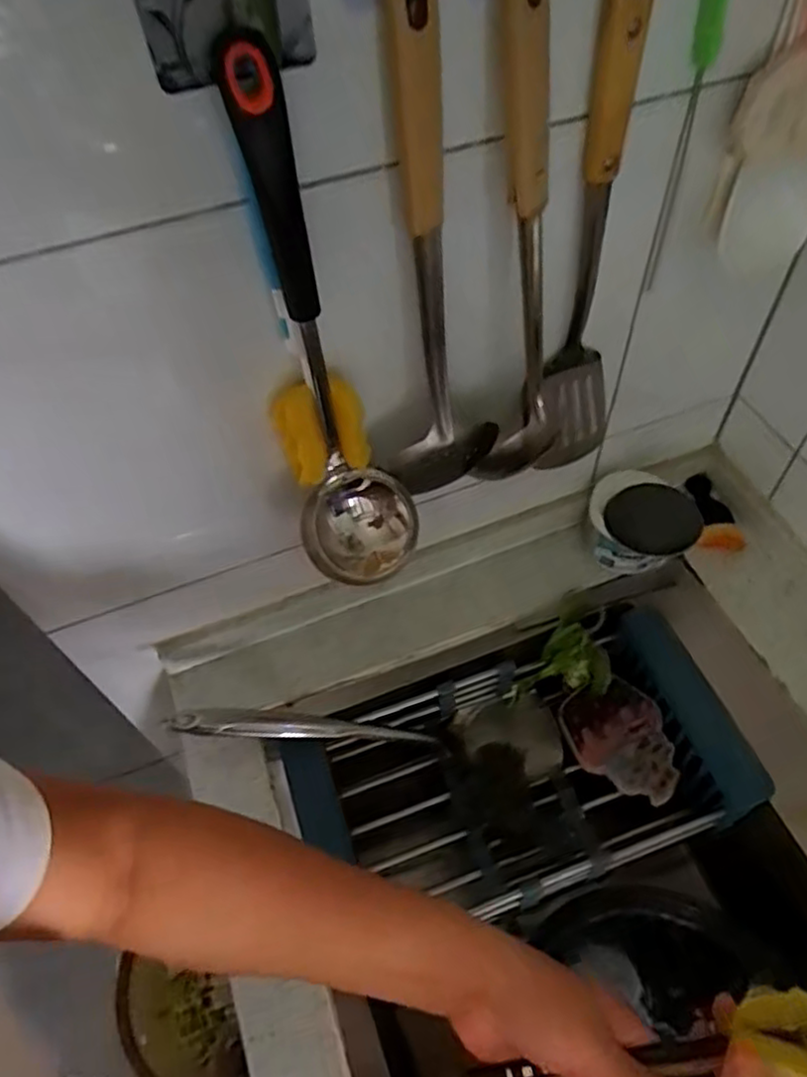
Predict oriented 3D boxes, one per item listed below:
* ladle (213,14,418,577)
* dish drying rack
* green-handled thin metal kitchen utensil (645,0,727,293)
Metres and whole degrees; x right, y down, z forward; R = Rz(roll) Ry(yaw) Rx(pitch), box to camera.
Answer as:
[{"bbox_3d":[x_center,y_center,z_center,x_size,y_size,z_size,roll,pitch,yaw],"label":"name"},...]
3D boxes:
[{"bbox_3d":[-0.042,-0.102,0.409,0.078,0.307,0.104,-10,54,-3],"label":"ladle"},{"bbox_3d":[0.098,0.217,0.636,0.382,0.092,0.205,-18,55,-9],"label":"dish drying rack"},{"bbox_3d":[0.175,-0.249,0.440,0.014,0.209,0.024,19,58,17],"label":"green-handled thin metal kitchen utensil"}]

